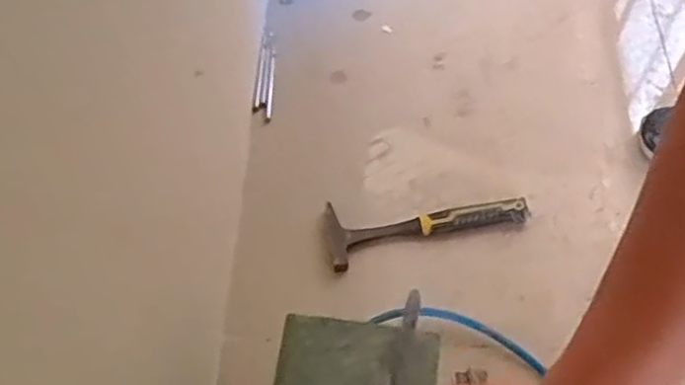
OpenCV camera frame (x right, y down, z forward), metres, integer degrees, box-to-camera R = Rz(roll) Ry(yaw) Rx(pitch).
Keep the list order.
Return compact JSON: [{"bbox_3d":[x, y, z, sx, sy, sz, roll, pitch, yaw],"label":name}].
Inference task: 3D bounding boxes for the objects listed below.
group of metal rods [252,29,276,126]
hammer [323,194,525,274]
[{"bbox_3d":[-0.121,-0.183,1.037,0.032,0.011,0.174,0,60,1],"label":"group of metal rods"},{"bbox_3d":[0.105,0.029,0.886,0.263,0.027,0.087,-15,60,-7],"label":"hammer"}]

